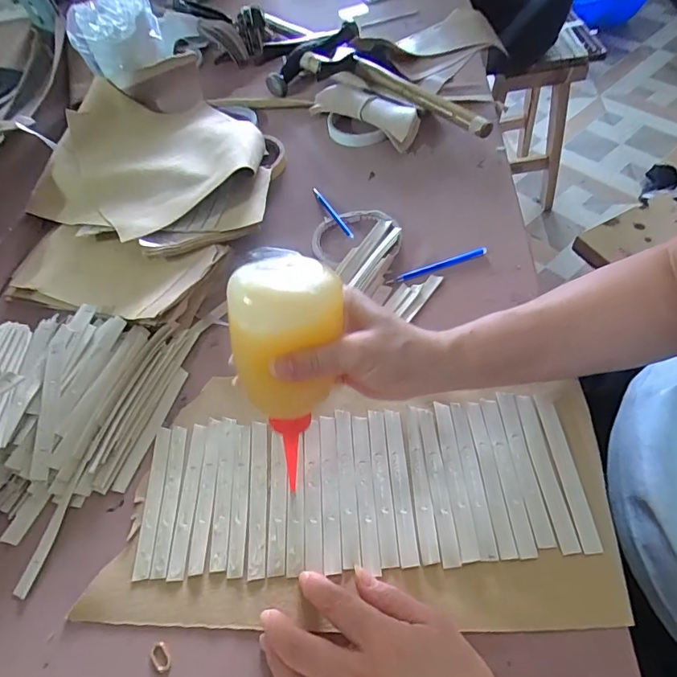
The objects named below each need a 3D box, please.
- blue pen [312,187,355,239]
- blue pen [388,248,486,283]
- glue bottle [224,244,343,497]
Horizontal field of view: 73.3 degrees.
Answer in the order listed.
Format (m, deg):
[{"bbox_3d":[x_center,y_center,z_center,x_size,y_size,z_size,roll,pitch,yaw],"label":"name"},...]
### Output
[{"bbox_3d":[-0.006,-0.142,0.506,0.005,0.009,0.104,-25,58,-9],"label":"blue pen"},{"bbox_3d":[0.099,-0.073,0.455,0.104,0.008,0.008,-18,57,-5],"label":"blue pen"},{"bbox_3d":[-0.031,0.019,0.294,0.064,0.146,0.046,5,26,8],"label":"glue bottle"}]

